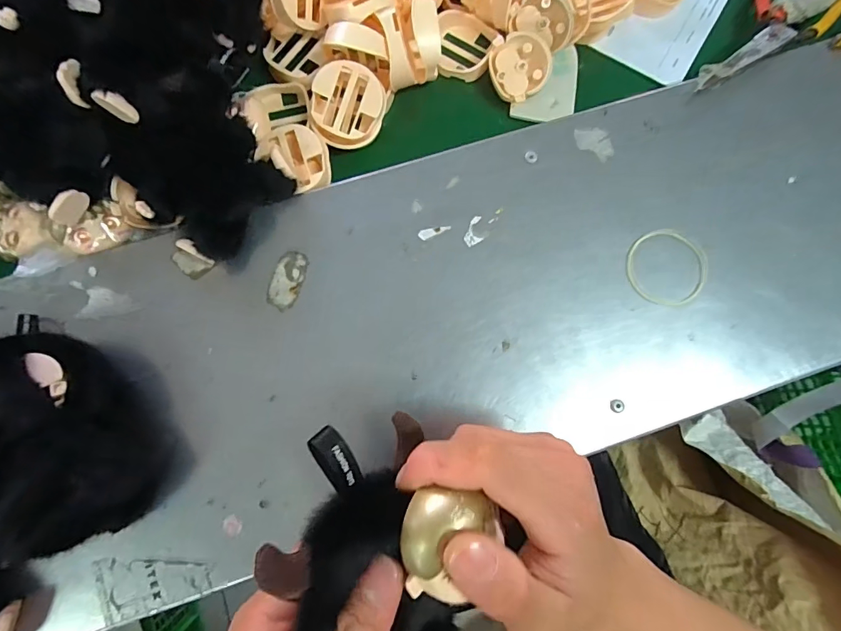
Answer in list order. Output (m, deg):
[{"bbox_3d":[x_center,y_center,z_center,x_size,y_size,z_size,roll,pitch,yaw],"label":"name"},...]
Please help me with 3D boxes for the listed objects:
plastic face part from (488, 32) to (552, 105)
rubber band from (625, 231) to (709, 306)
[{"bbox_3d":[0.080,-0.199,0.354,0.047,0.013,0.047,3,106,12],"label":"plastic face part"},{"bbox_3d":[0.177,-0.035,0.318,0.056,0.004,0.055,0,80,-1],"label":"rubber band"}]

